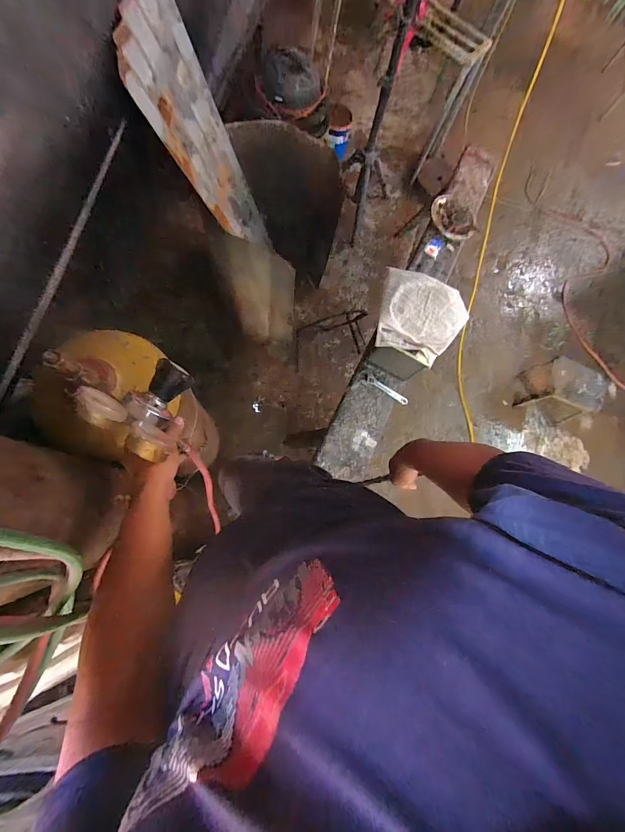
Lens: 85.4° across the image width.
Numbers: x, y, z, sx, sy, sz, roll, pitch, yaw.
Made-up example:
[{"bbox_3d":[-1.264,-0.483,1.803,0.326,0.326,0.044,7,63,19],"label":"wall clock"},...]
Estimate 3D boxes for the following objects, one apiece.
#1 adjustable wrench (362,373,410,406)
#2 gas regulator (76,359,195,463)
[{"bbox_3d":[0.264,-0.096,1.208,0.173,0.019,0.042,27,75,1],"label":"adjustable wrench"},{"bbox_3d":[-0.233,-0.020,0.492,0.124,0.104,0.124,38,82,-1],"label":"gas regulator"}]

